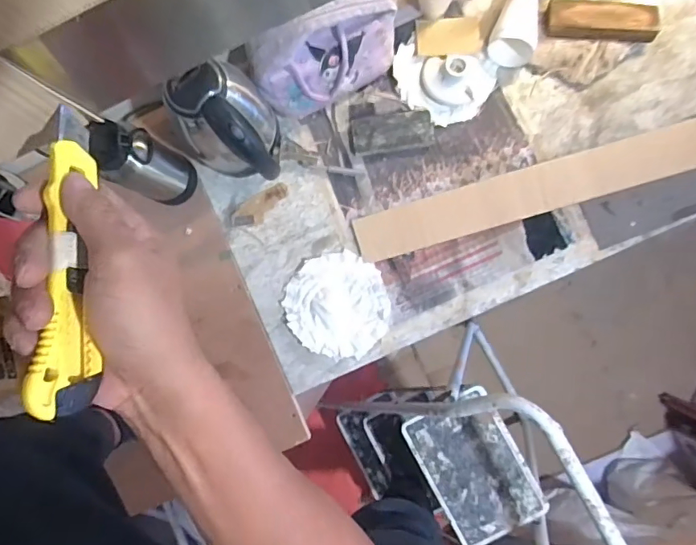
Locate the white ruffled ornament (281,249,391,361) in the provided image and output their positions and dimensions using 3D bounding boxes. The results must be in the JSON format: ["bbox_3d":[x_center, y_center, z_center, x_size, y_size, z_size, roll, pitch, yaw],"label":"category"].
[{"bbox_3d":[-0.017,0.057,0.866,0.179,0.019,0.176,0,87,4],"label":"white ruffled ornament"}]

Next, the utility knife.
[{"bbox_3d":[-0.144,-0.011,0.253,0.014,0.029,0.163,-8,73,4],"label":"utility knife"}]

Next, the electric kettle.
[{"bbox_3d":[-0.172,-0.227,0.793,0.154,0.234,0.149,0,87,4],"label":"electric kettle"}]

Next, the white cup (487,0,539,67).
[{"bbox_3d":[0.290,-0.413,0.828,0.076,0.073,0.113,22,89,5],"label":"white cup"}]

